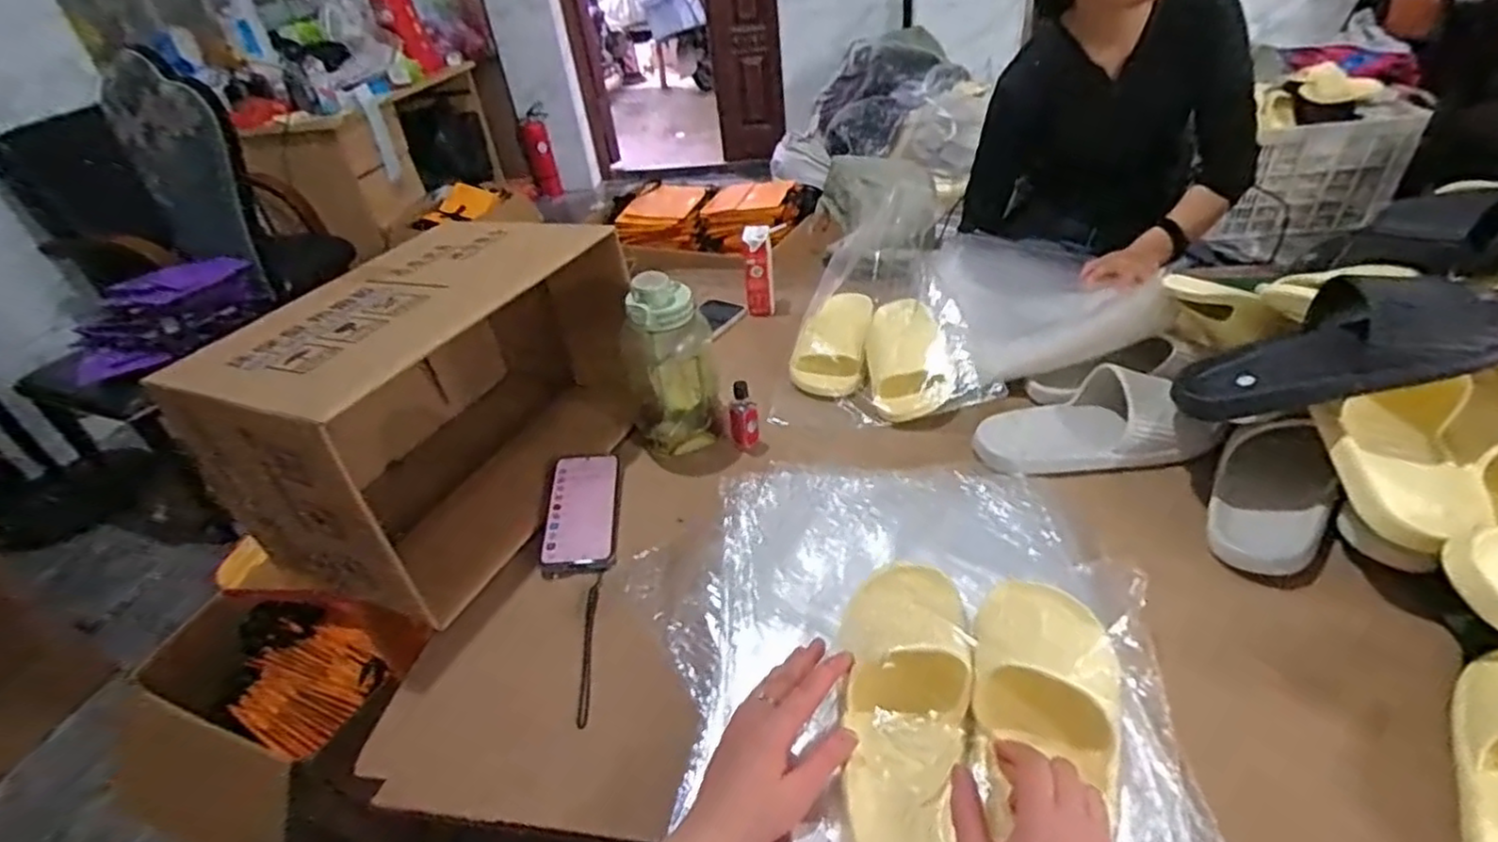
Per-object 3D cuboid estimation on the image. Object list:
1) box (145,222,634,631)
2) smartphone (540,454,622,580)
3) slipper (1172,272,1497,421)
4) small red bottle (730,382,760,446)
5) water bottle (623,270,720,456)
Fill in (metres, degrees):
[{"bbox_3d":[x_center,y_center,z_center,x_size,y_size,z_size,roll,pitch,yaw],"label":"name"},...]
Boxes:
[{"bbox_3d":[-0.341,-0.056,0.804,0.271,0.256,0.457,10,40,23],"label":"box"},{"bbox_3d":[-0.187,0.094,0.770,0.077,0.014,0.174,-9,36,-1],"label":"smartphone"},{"bbox_3d":[0.550,-0.070,0.641,0.274,0.087,0.109,-21,27,33],"label":"slipper"},{"bbox_3d":[-0.007,-0.008,0.840,0.031,0.081,0.026,-8,36,-1],"label":"small red bottle"},{"bbox_3d":[-0.094,-0.067,0.829,0.101,0.219,0.084,-14,37,-9],"label":"water bottle"}]

